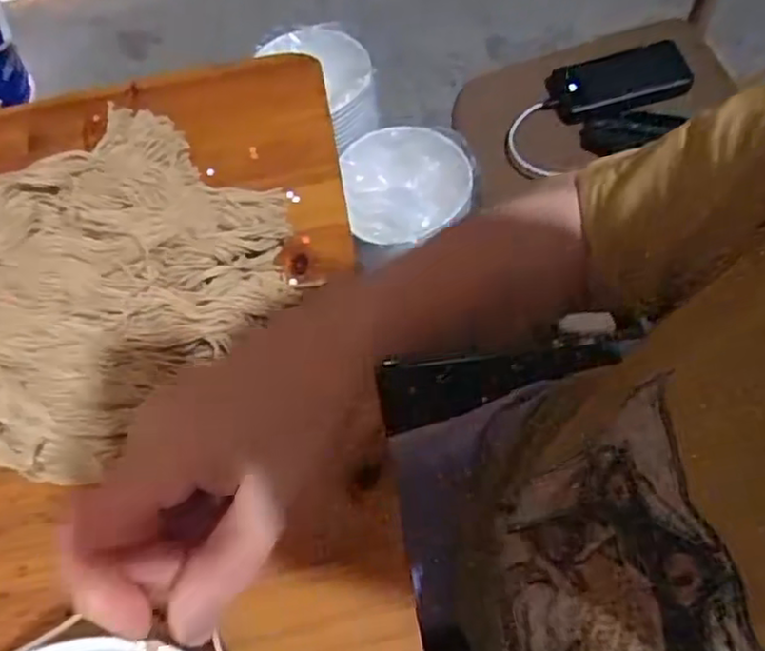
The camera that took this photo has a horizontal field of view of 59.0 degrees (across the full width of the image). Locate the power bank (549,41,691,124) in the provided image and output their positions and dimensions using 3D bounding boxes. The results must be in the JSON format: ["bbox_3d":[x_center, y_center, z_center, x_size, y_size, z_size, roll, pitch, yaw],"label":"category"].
[{"bbox_3d":[0.298,-0.313,0.854,0.178,0.020,0.093,-16,64,-1],"label":"power bank"}]

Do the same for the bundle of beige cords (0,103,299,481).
[{"bbox_3d":[-0.269,-0.034,0.438,0.413,0.058,0.274,-7,65,3],"label":"bundle of beige cords"}]

